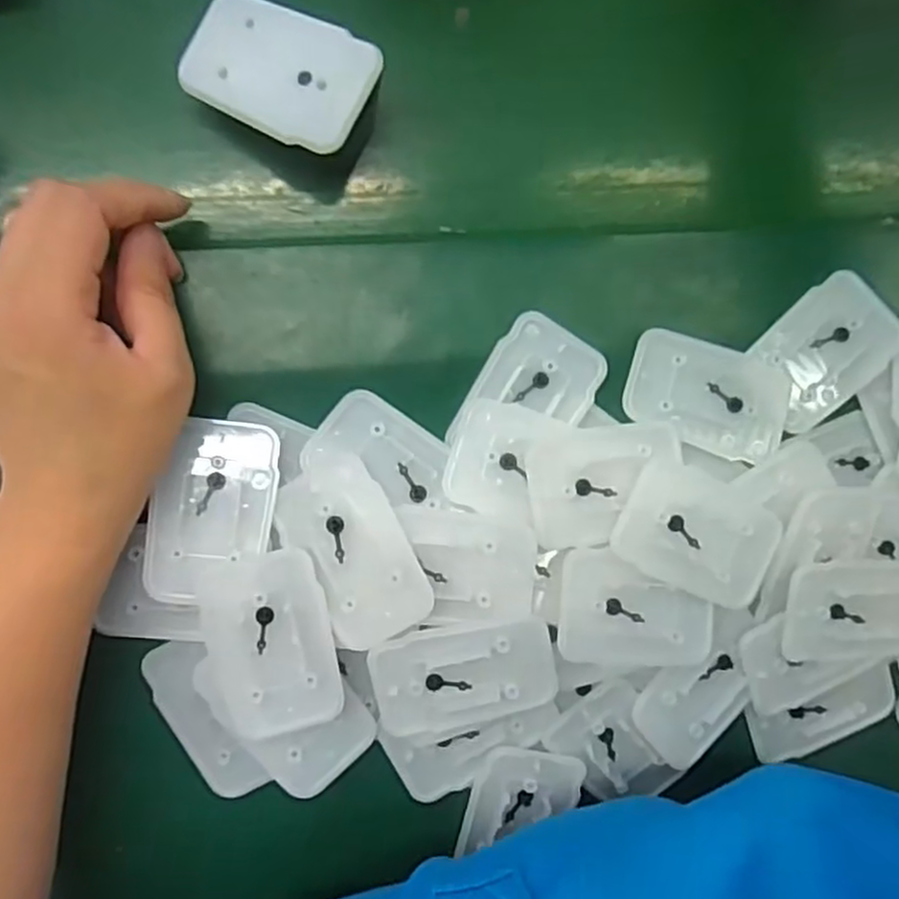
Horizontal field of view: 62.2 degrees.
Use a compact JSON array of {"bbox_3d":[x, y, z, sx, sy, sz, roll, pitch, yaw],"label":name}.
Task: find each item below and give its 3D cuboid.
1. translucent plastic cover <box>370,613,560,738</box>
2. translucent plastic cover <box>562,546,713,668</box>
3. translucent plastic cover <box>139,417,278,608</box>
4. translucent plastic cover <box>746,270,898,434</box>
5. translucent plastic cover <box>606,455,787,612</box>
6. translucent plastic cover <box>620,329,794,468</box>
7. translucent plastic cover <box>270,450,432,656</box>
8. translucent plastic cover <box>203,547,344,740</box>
[{"bbox_3d":[0.006,0.088,0.288,0.070,0.004,0.040,-10,98,-2],"label":"translucent plastic cover"},{"bbox_3d":[0.076,0.064,0.295,0.068,0.005,0.043,9,83,-17],"label":"translucent plastic cover"},{"bbox_3d":[-0.090,0.023,0.282,0.044,0.004,0.068,7,82,-9],"label":"translucent plastic cover"},{"bbox_3d":[0.162,-0.042,0.321,0.067,0.005,0.045,-40,97,-4],"label":"translucent plastic cover"},{"bbox_3d":[0.101,0.033,0.297,0.069,0.005,0.046,26,89,-9],"label":"translucent plastic cover"},{"bbox_3d":[0.109,-0.023,0.312,0.068,0.008,0.043,18,90,-9],"label":"translucent plastic cover"},{"bbox_3d":[-0.036,0.038,0.284,0.042,0.006,0.069,-28,86,7],"label":"translucent plastic cover"},{"bbox_3d":[-0.067,0.073,0.282,0.045,0.005,0.069,-11,93,-9],"label":"translucent plastic cover"}]

